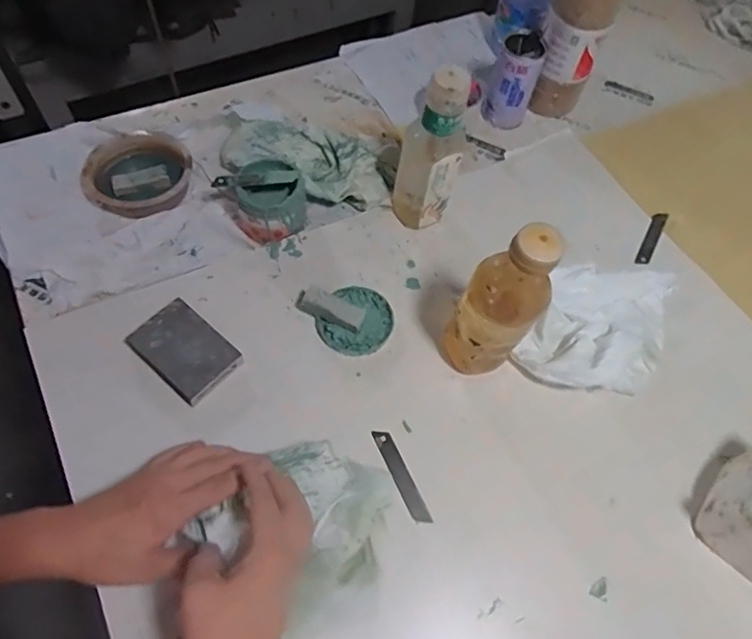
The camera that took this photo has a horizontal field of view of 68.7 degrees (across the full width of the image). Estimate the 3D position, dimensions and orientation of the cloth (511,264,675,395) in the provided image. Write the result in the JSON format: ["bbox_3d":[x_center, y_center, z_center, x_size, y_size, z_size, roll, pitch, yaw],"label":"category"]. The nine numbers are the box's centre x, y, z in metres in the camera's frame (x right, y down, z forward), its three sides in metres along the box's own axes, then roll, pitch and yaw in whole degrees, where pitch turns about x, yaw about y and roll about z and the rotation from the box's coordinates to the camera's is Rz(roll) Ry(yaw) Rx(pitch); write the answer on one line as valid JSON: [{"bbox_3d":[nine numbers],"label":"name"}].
[{"bbox_3d":[0.254,-0.007,0.616,0.155,0.061,0.209,26,62,10],"label":"cloth"}]

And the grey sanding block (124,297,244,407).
[{"bbox_3d":[-0.199,0.035,0.578,0.101,0.031,0.071,38,65,16],"label":"grey sanding block"}]

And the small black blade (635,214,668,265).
[{"bbox_3d":[0.358,-0.105,0.713,0.018,0.005,0.094,28,67,9],"label":"small black blade"}]

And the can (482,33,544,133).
[{"bbox_3d":[0.198,-0.339,0.793,0.061,0.121,0.060,2,60,-3],"label":"can"}]

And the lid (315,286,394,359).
[{"bbox_3d":[-0.021,0.003,0.616,0.078,0.016,0.082,2,60,-3],"label":"lid"}]

